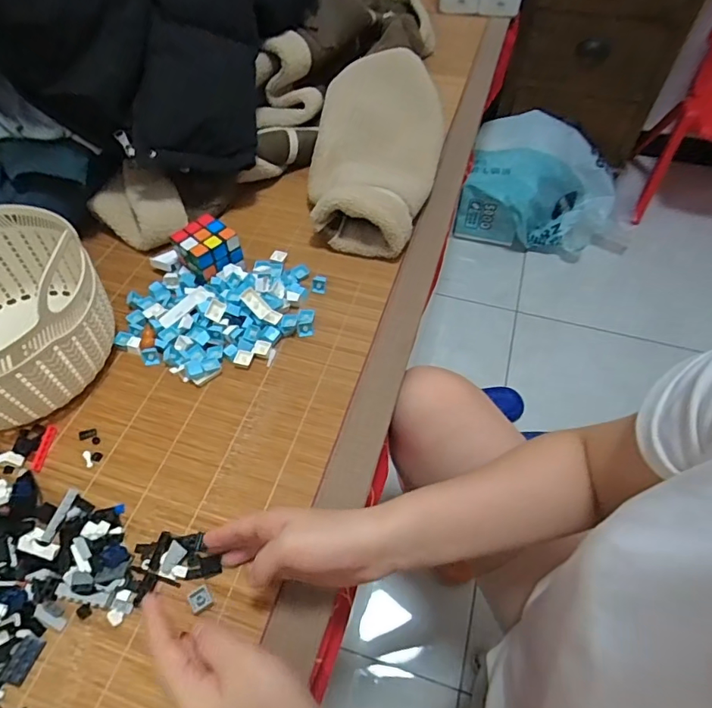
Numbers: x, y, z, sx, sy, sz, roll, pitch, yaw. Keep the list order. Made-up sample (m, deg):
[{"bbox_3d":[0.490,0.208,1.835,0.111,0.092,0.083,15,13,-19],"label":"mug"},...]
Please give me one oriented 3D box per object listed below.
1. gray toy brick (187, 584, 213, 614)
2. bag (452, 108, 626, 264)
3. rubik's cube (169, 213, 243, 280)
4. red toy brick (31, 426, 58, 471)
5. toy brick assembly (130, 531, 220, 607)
[{"bbox_3d":[-0.128,0.204,0.401,0.016,0.006,0.018,-30,60,-20],"label":"gray toy brick"},{"bbox_3d":[0.516,-0.436,1.285,0.429,0.202,0.338,16,56,11],"label":"bag"},{"bbox_3d":[-0.183,-0.128,0.606,0.063,0.065,0.064,-35,61,-22],"label":"rubik's cube"},{"bbox_3d":[-0.309,0.093,0.481,0.011,0.004,0.047,1,54,1],"label":"red toy brick"},{"bbox_3d":[-0.158,0.178,0.421,0.071,0.015,0.047,-17,56,-12],"label":"toy brick assembly"}]

